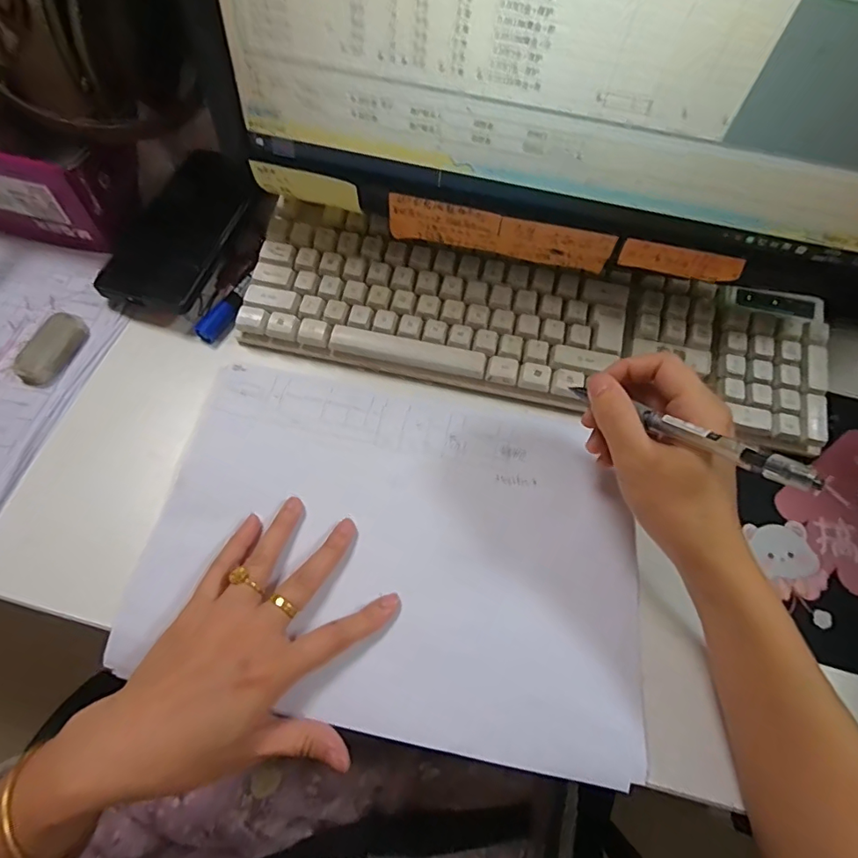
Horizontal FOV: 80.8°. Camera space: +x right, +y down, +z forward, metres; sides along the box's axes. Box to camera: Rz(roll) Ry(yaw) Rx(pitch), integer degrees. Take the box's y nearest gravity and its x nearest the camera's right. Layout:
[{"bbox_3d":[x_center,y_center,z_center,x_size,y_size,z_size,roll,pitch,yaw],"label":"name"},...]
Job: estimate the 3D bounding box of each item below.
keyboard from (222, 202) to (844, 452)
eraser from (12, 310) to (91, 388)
[{"bbox_3d":[0.074,-0.079,0.380,0.417,0.041,0.113,12,62,3],"label":"keyboard"},{"bbox_3d":[-0.275,-0.059,0.368,0.032,0.016,0.058,12,62,3],"label":"eraser"}]

